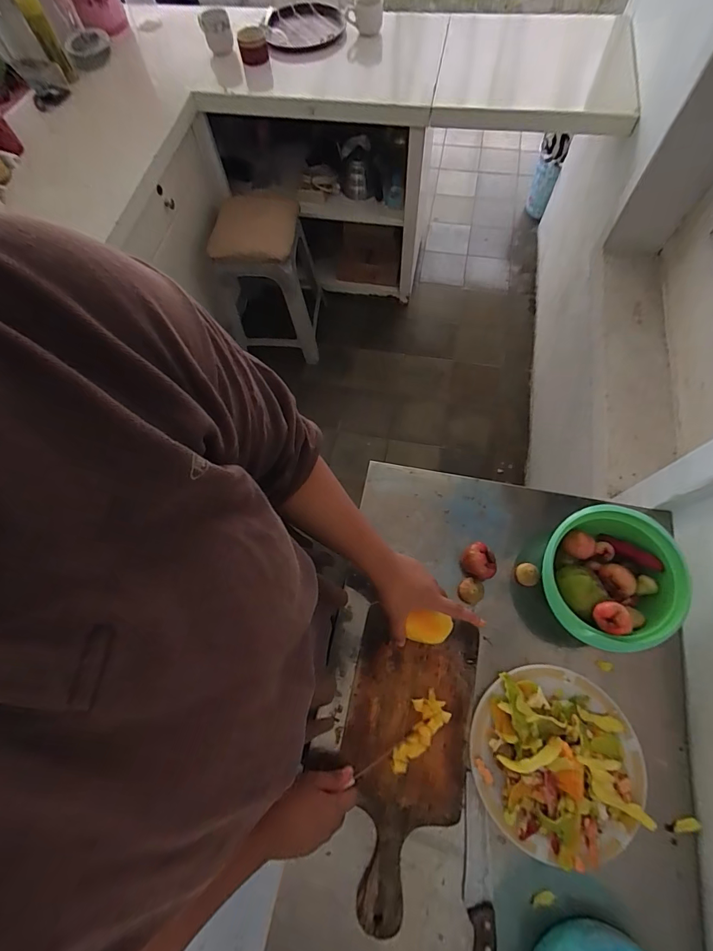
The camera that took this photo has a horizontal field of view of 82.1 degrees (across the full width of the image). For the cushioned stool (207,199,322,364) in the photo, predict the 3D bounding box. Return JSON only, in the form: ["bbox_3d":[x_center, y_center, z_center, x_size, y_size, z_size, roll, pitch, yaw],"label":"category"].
[{"bbox_3d":[-0.319,-0.730,1.556,0.301,0.457,0.383,-1,68,2],"label":"cushioned stool"}]

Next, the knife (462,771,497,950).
[{"bbox_3d":[0.152,0.522,0.493,0.037,0.019,0.247,2,68,3],"label":"knife"}]

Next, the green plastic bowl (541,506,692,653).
[{"bbox_3d":[0.361,0.145,0.590,0.189,0.090,0.176,-1,68,2],"label":"green plastic bowl"}]

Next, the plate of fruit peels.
[{"bbox_3d":[0.266,0.369,0.527,0.215,0.042,0.212,-1,68,2],"label":"plate of fruit peels"}]

